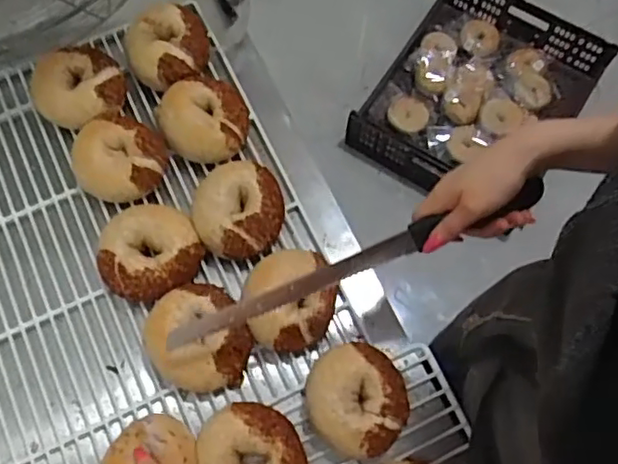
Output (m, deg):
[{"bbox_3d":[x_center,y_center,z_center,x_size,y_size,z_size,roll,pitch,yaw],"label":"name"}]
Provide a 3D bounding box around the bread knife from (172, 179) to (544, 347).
[{"bbox_3d":[0.031,0.033,0.563,0.360,0.022,0.018,-24,72,12],"label":"bread knife"}]

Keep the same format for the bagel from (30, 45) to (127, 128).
[{"bbox_3d":[-0.287,-0.178,0.788,0.112,0.053,0.098,-31,74,-11],"label":"bagel"}]

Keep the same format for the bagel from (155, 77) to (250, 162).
[{"bbox_3d":[-0.127,-0.140,0.775,0.105,0.051,0.099,0,71,-1],"label":"bagel"}]

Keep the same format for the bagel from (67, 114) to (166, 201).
[{"bbox_3d":[-0.228,-0.086,0.757,0.104,0.050,0.100,29,73,9],"label":"bagel"}]

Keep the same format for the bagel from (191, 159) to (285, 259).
[{"bbox_3d":[-0.082,-0.024,0.736,0.103,0.048,0.107,0,71,-1],"label":"bagel"}]

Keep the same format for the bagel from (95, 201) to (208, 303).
[{"bbox_3d":[-0.184,0.026,0.719,0.110,0.055,0.101,0,71,-1],"label":"bagel"}]

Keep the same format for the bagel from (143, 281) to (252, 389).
[{"bbox_3d":[-0.121,0.116,0.694,0.113,0.068,0.110,0,71,-1],"label":"bagel"}]

